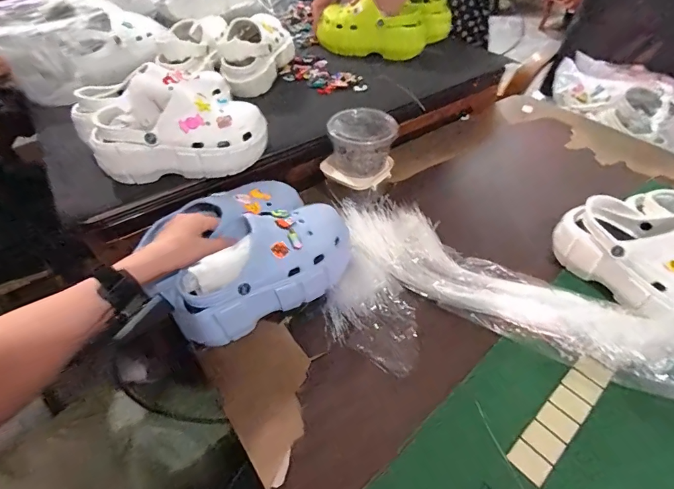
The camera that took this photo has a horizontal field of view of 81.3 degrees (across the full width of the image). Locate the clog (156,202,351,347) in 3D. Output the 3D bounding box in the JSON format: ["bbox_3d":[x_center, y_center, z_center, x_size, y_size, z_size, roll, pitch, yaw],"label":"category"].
[{"bbox_3d":[-0.097,0.033,0.521,0.242,0.102,0.103,-31,53,-17],"label":"clog"}]

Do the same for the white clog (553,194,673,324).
[{"bbox_3d":[0.429,0.025,0.532,0.117,0.099,0.246,-22,50,-19],"label":"white clog"}]

